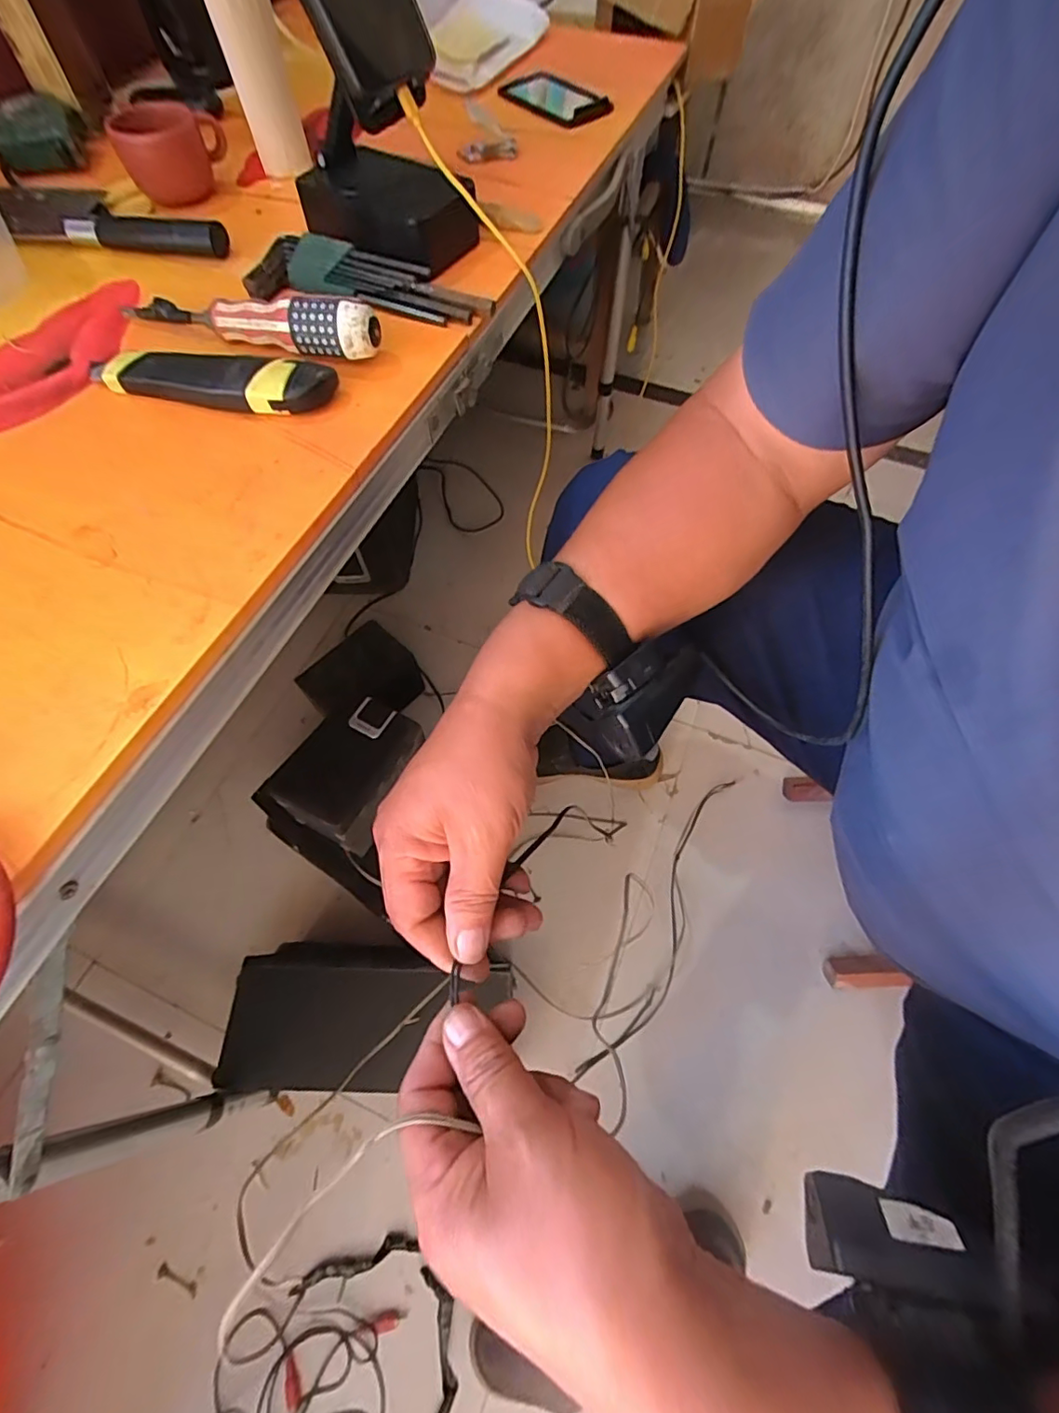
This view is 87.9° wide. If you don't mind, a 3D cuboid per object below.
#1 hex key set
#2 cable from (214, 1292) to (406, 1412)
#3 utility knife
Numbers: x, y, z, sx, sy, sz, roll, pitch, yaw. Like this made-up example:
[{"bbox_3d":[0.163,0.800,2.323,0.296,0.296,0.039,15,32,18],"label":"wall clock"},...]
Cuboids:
[{"bbox_3d":[-0.116,-0.302,0.391,0.174,0.027,0.041,16,63,8],"label":"hex key set"},{"bbox_3d":[-0.211,0.631,0.501,0.159,0.011,0.126,6,62,3],"label":"cable"},{"bbox_3d":[-0.201,-0.201,0.340,0.158,0.023,0.031,7,62,3],"label":"utility knife"}]

